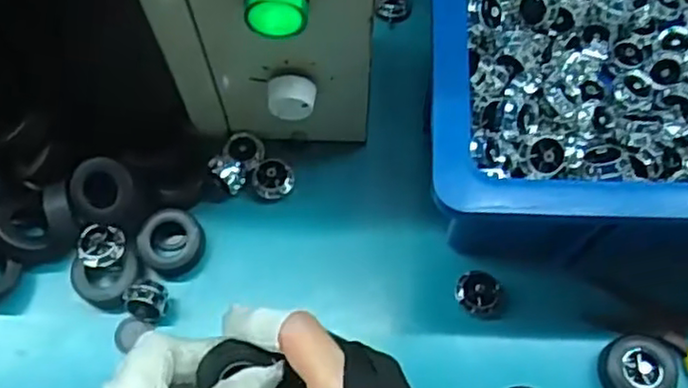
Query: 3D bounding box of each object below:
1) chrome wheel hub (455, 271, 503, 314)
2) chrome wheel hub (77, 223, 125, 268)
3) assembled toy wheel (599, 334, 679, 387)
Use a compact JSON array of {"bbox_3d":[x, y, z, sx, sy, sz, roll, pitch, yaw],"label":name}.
[{"bbox_3d":[0.075,0.055,0.383,0.025,0.011,0.022,35,71,11],"label":"chrome wheel hub"},{"bbox_3d":[-0.135,0.030,0.381,0.024,0.014,0.023,1,68,-2],"label":"chrome wheel hub"},{"bbox_3d":[0.158,0.095,0.364,0.036,0.017,0.037,1,68,-2],"label":"assembled toy wheel"}]

